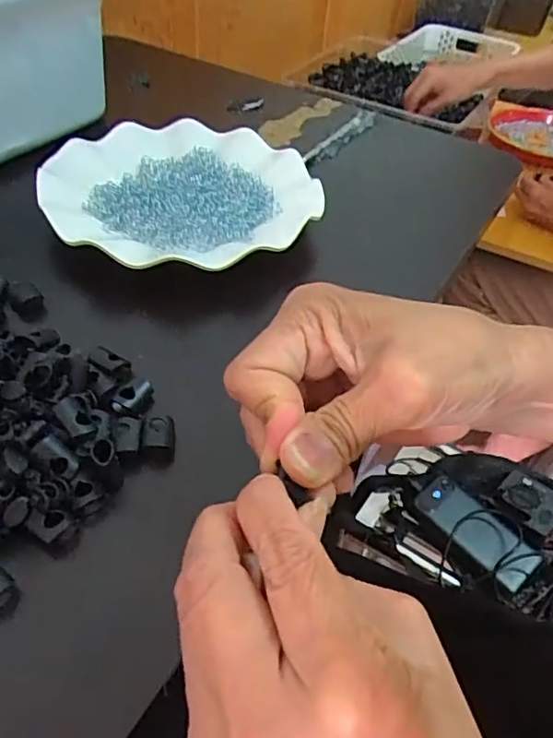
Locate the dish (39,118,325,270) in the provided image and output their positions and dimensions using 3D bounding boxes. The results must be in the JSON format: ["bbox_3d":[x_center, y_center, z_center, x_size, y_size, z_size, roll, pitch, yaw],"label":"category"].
[{"bbox_3d":[-0.064,-0.122,0.412,0.180,0.021,0.179,3,45,-3],"label":"dish"}]

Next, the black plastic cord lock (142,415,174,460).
[{"bbox_3d":[-0.055,0.032,0.278,0.014,0.010,0.019,0,45,-7],"label":"black plastic cord lock"}]

